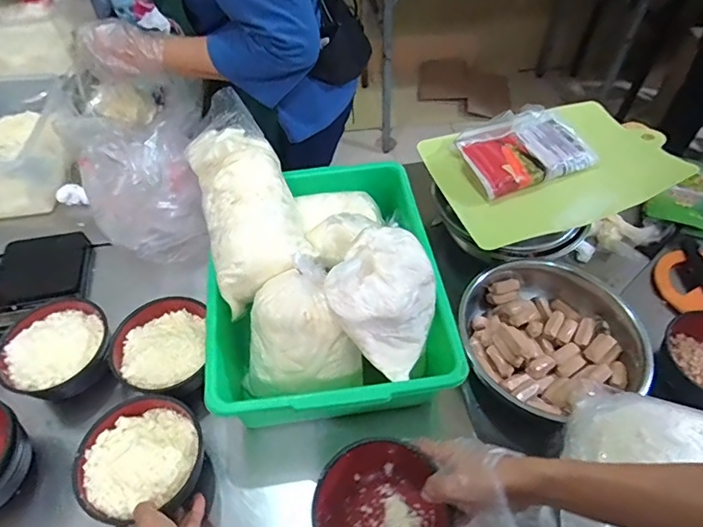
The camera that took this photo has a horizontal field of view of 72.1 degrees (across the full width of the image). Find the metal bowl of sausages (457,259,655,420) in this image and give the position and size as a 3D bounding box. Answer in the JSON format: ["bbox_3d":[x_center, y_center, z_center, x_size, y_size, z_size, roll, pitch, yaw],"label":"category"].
[{"bbox_3d":[0.286,0.096,0.709,0.251,0.091,0.229,-1,50,1],"label":"metal bowl of sausages"}]

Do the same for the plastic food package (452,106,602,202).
[{"bbox_3d":[0.266,-0.178,0.753,0.205,0.035,0.145,-18,52,-14],"label":"plastic food package"}]

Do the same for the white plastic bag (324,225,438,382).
[{"bbox_3d":[0.043,0.043,0.579,0.112,0.119,0.129,31,57,24],"label":"white plastic bag"}]

